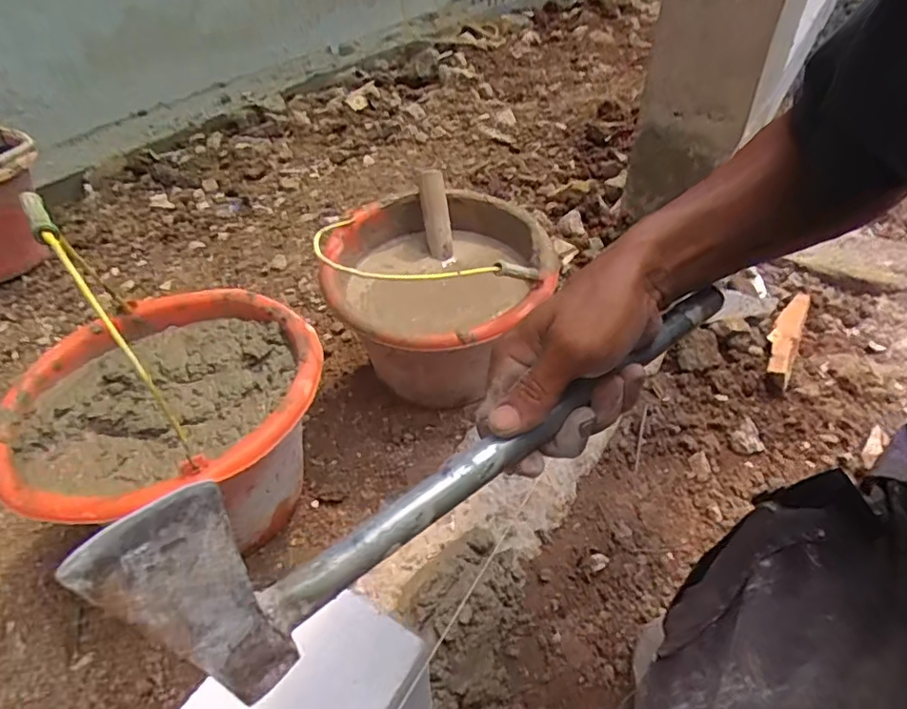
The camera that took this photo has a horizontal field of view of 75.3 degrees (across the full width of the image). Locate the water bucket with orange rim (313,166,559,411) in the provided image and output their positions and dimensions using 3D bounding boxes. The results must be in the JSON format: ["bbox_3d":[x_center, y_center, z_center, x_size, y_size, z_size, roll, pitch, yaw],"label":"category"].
[{"bbox_3d":[-0.018,-0.068,0.742,0.259,0.228,0.266,0,42,0],"label":"water bucket with orange rim"}]

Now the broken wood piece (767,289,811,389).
[{"bbox_3d":[0.497,-0.035,0.874,0.040,0.020,0.232,22,46,23],"label":"broken wood piece"}]

